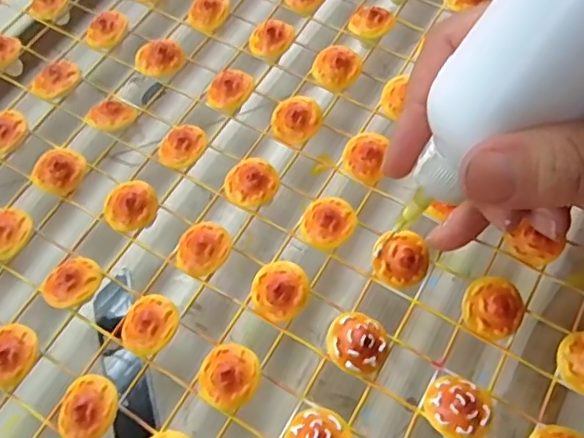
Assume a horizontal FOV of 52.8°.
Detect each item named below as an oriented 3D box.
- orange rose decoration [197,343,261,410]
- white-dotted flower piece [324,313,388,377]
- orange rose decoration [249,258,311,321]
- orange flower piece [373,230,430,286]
[{"bbox_3d":[-0.020,0.049,0.183,0.019,0.008,0.019,-3,63,6],"label":"orange rose decoration"},{"bbox_3d":[0.021,0.040,0.187,0.019,0.009,0.019,-3,63,6],"label":"white-dotted flower piece"},{"bbox_3d":[-0.004,0.024,0.197,0.019,0.008,0.019,23,68,18],"label":"orange rose decoration"},{"bbox_3d":[0.037,0.013,0.200,0.019,0.008,0.016,-10,62,2],"label":"orange flower piece"}]

